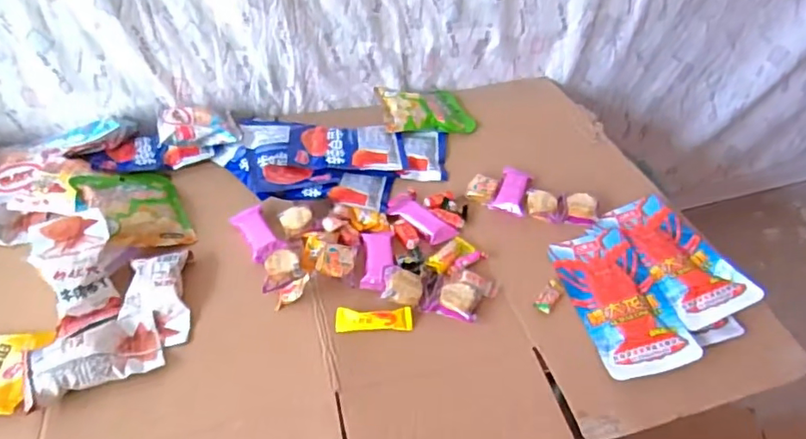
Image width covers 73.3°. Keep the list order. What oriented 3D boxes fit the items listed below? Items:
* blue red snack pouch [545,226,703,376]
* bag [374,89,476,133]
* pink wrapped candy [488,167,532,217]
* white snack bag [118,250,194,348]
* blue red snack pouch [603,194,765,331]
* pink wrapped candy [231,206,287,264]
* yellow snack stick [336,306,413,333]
[{"bbox_3d":[0.252,0.090,0.639,0.096,0.010,0.200,-15,43,2],"label":"blue red snack pouch"},{"bbox_3d":[0.036,-0.189,0.909,0.149,0.038,0.128,-9,44,-7],"label":"bag"},{"bbox_3d":[0.157,-0.043,0.769,0.047,0.014,0.083,15,46,17],"label":"pink wrapped candy"},{"bbox_3d":[-0.283,0.090,0.620,0.071,0.026,0.121,-12,44,-10],"label":"white snack bag"},{"bbox_3d":[0.329,0.043,0.668,0.095,0.018,0.198,-19,40,-5],"label":"blue red snack pouch"},{"bbox_3d":[-0.187,0.016,0.697,0.041,0.010,0.093,-26,49,-23],"label":"pink wrapped candy"},{"bbox_3d":[-0.032,0.112,0.612,0.085,0.007,0.029,-1,50,-3],"label":"yellow snack stick"}]

